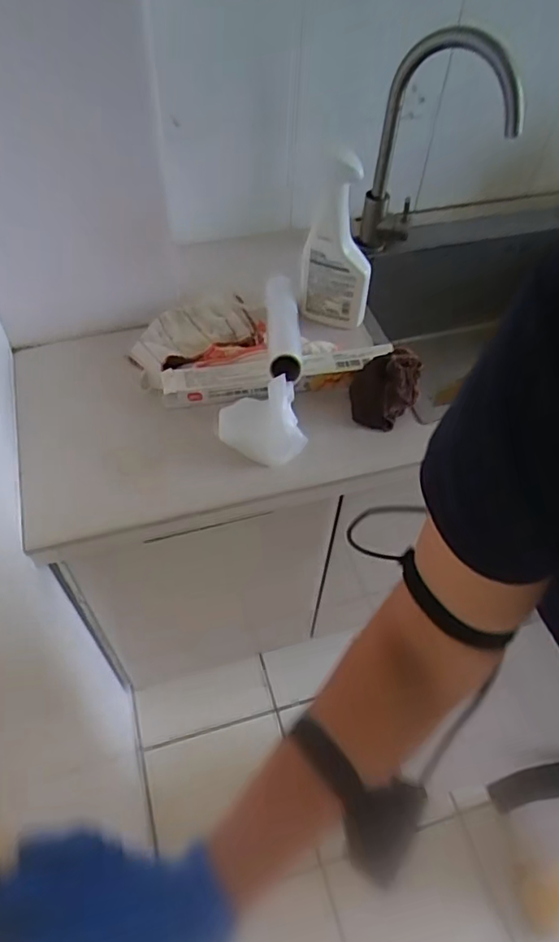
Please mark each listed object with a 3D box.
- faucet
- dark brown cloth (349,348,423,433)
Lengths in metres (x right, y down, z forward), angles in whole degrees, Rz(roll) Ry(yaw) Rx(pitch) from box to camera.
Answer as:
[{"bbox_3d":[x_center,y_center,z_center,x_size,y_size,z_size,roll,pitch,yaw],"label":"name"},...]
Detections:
[{"bbox_3d":[0.228,-0.452,0.858,0.188,0.333,0.063,39,61,23],"label":"faucet"},{"bbox_3d":[0.140,-0.110,0.784,0.088,0.081,0.083,16,55,8],"label":"dark brown cloth"}]

